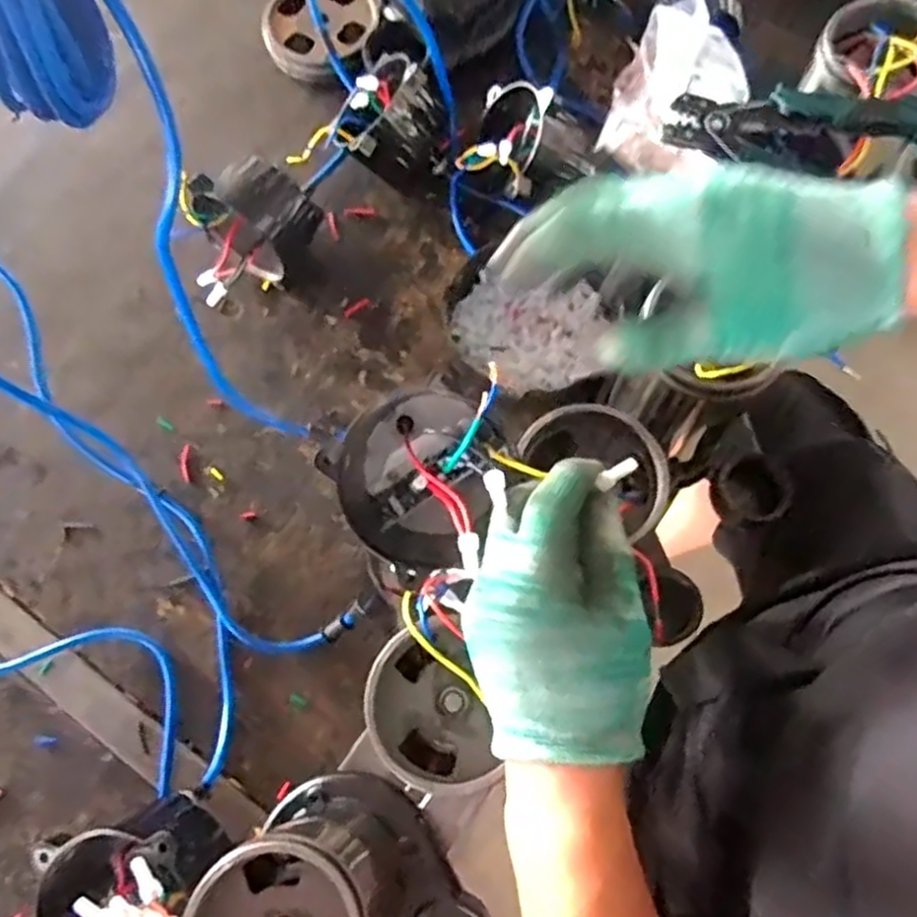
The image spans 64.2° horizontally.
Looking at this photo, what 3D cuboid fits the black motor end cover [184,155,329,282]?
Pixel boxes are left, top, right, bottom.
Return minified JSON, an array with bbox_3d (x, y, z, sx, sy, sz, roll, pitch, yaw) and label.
[{"bbox_3d":[-0.170,-0.211,0.644,0.089,0.087,0.079,39,77,14],"label":"black motor end cover"}]

